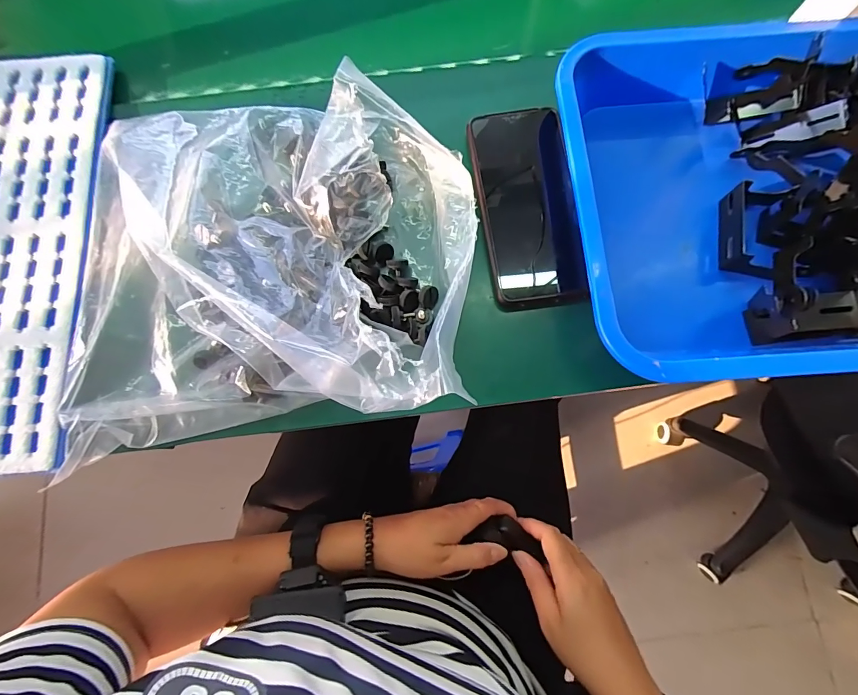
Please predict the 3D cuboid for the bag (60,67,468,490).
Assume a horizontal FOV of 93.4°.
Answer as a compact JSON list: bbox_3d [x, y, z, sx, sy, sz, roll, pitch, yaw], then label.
[{"bbox_3d":[-0.110,-0.063,0.273,0.285,0.087,0.257,-2,79,0],"label":"bag"}]

